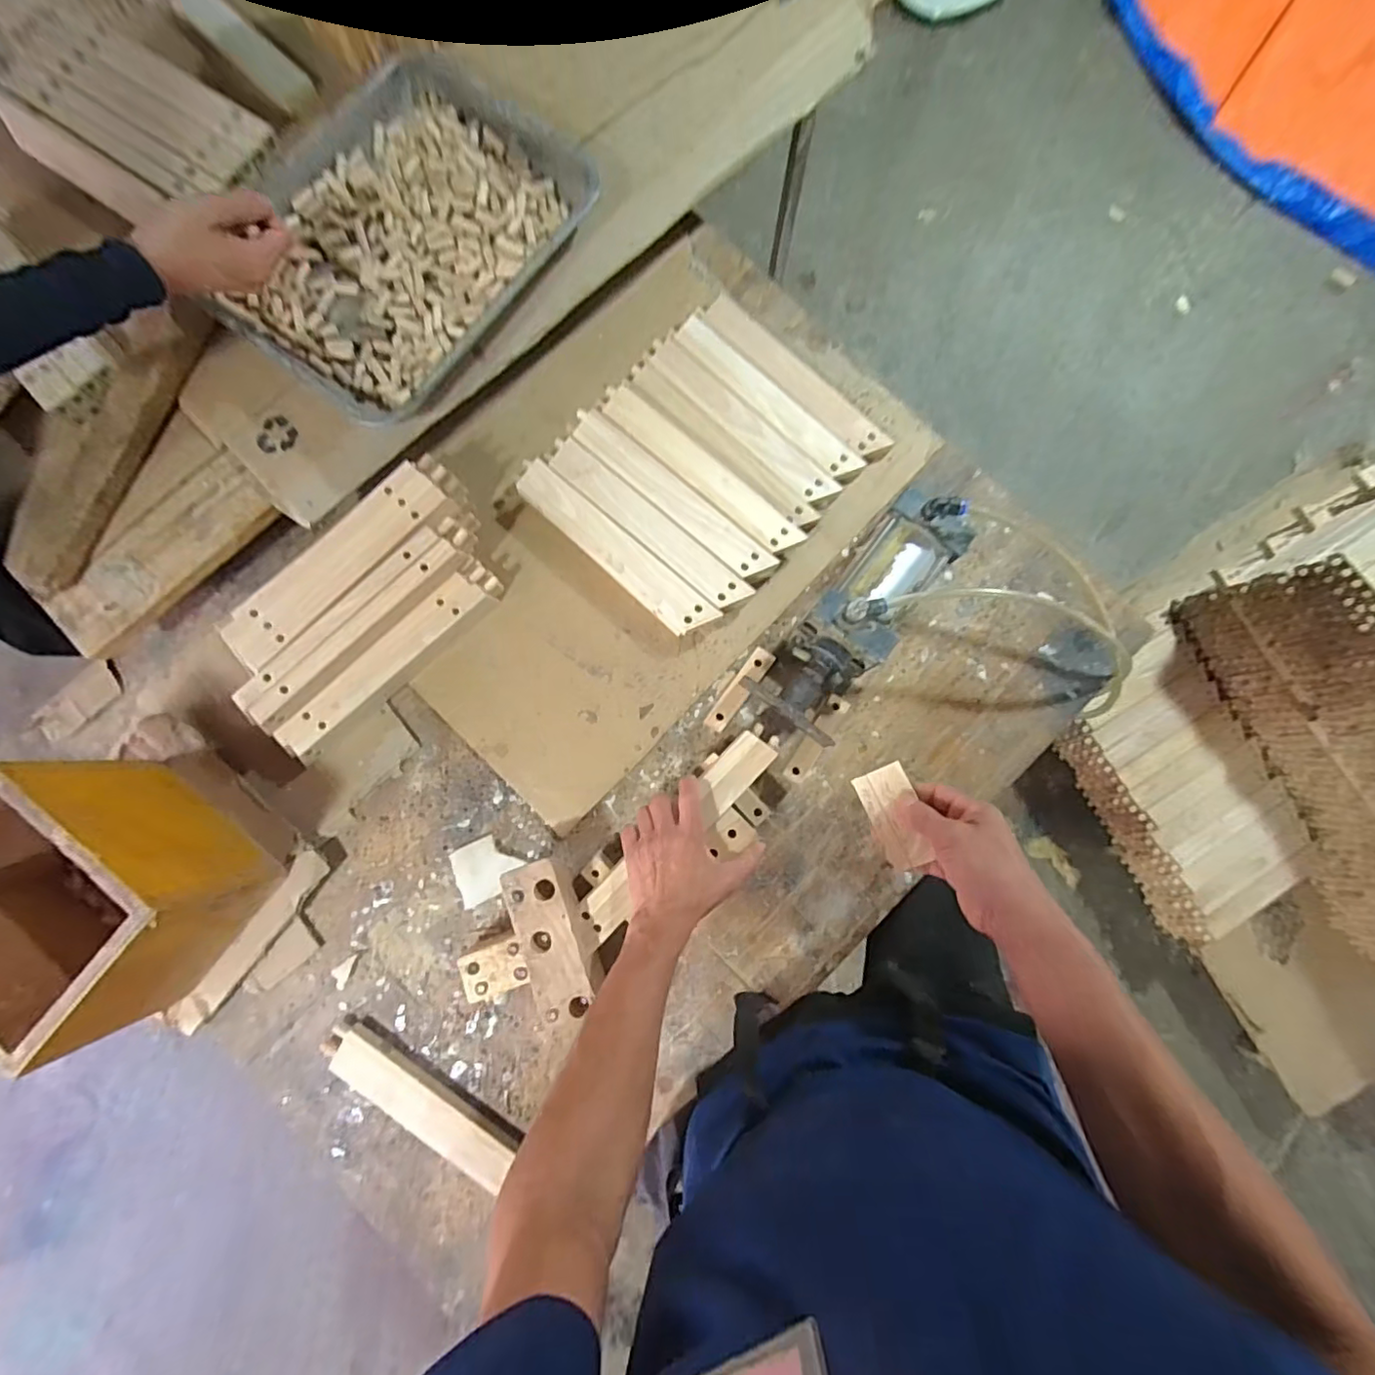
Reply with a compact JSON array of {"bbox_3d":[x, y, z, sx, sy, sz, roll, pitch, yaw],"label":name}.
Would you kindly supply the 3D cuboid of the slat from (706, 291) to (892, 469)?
[{"bbox_3d":[0.136,-0.388,0.748,0.286,0.017,0.048,42,84,5],"label":"slat"}]

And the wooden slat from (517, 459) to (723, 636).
[{"bbox_3d":[-0.089,-0.164,0.715,0.285,0.013,0.048,40,84,5],"label":"wooden slat"}]

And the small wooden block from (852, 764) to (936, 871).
[{"bbox_3d":[0.183,0.114,0.526,0.046,0.010,0.087,-26,75,27],"label":"small wooden block"}]

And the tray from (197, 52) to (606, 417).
[{"bbox_3d":[-0.324,-0.509,0.687,0.299,0.054,0.397,34,83,4],"label":"tray"}]

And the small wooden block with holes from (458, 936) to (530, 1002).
[{"bbox_3d":[-0.203,0.297,0.629,0.071,0.019,0.052,-22,83,-3],"label":"small wooden block with holes"}]

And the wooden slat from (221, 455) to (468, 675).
[{"bbox_3d":[-0.383,-0.146,0.662,0.087,0.026,0.294,45,84,6],"label":"wooden slat"}]

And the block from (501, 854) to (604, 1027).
[{"bbox_3d":[-0.137,0.259,0.622,0.067,0.034,0.156,-21,83,-3],"label":"block"}]

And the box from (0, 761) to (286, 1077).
[{"bbox_3d":[-0.584,0.203,0.605,0.210,0.183,0.192,37,84,5],"label":"box"}]

